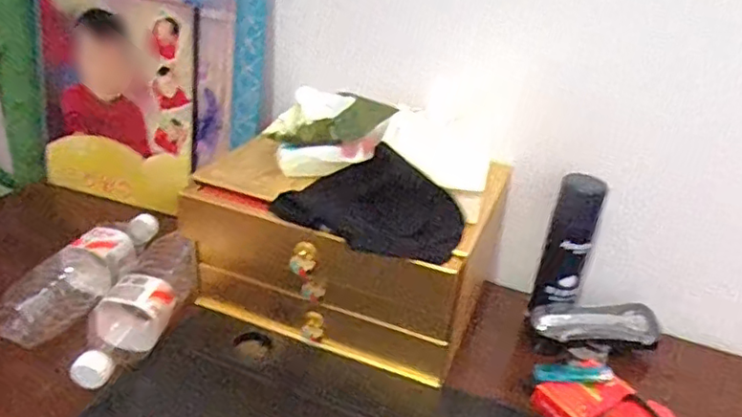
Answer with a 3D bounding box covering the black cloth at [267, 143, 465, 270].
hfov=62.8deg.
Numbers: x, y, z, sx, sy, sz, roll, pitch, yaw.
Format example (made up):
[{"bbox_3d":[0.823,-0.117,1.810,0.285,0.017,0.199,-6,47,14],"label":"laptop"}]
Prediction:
[{"bbox_3d":[-0.002,-0.009,0.579,0.180,0.062,0.075,17,30,18],"label":"black cloth"}]

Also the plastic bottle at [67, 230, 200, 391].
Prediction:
[{"bbox_3d":[-0.244,0.103,0.661,0.073,0.068,0.234,5,28,-3],"label":"plastic bottle"}]

